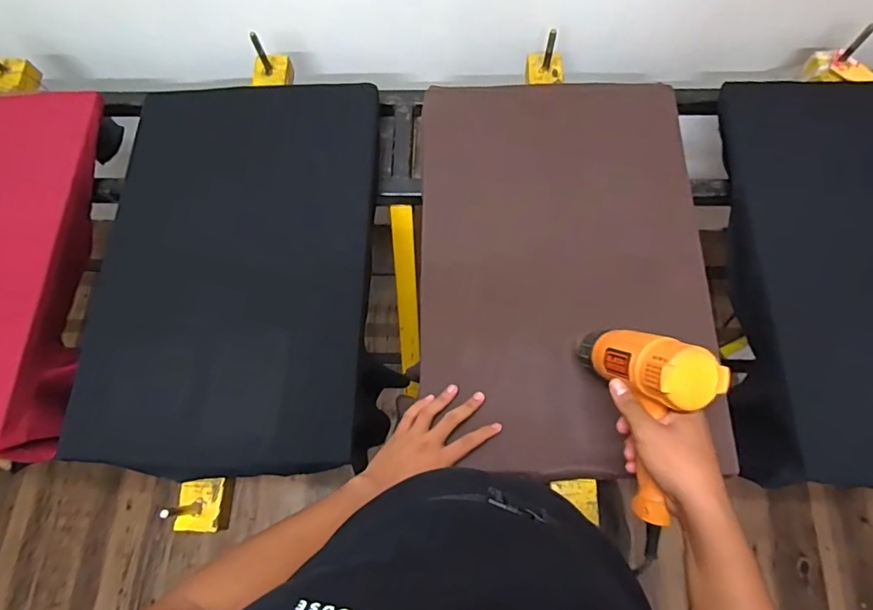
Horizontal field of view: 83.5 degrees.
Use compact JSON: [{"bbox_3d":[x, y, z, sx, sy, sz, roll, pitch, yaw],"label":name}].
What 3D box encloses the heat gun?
[{"bbox_3d":[0.240,0.139,0.502,0.078,0.157,0.263,-4,72,-14],"label":"heat gun"}]

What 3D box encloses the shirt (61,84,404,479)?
[{"bbox_3d":[-0.271,-0.054,0.732,0.400,0.086,0.585,1,73,2],"label":"shirt"}]

